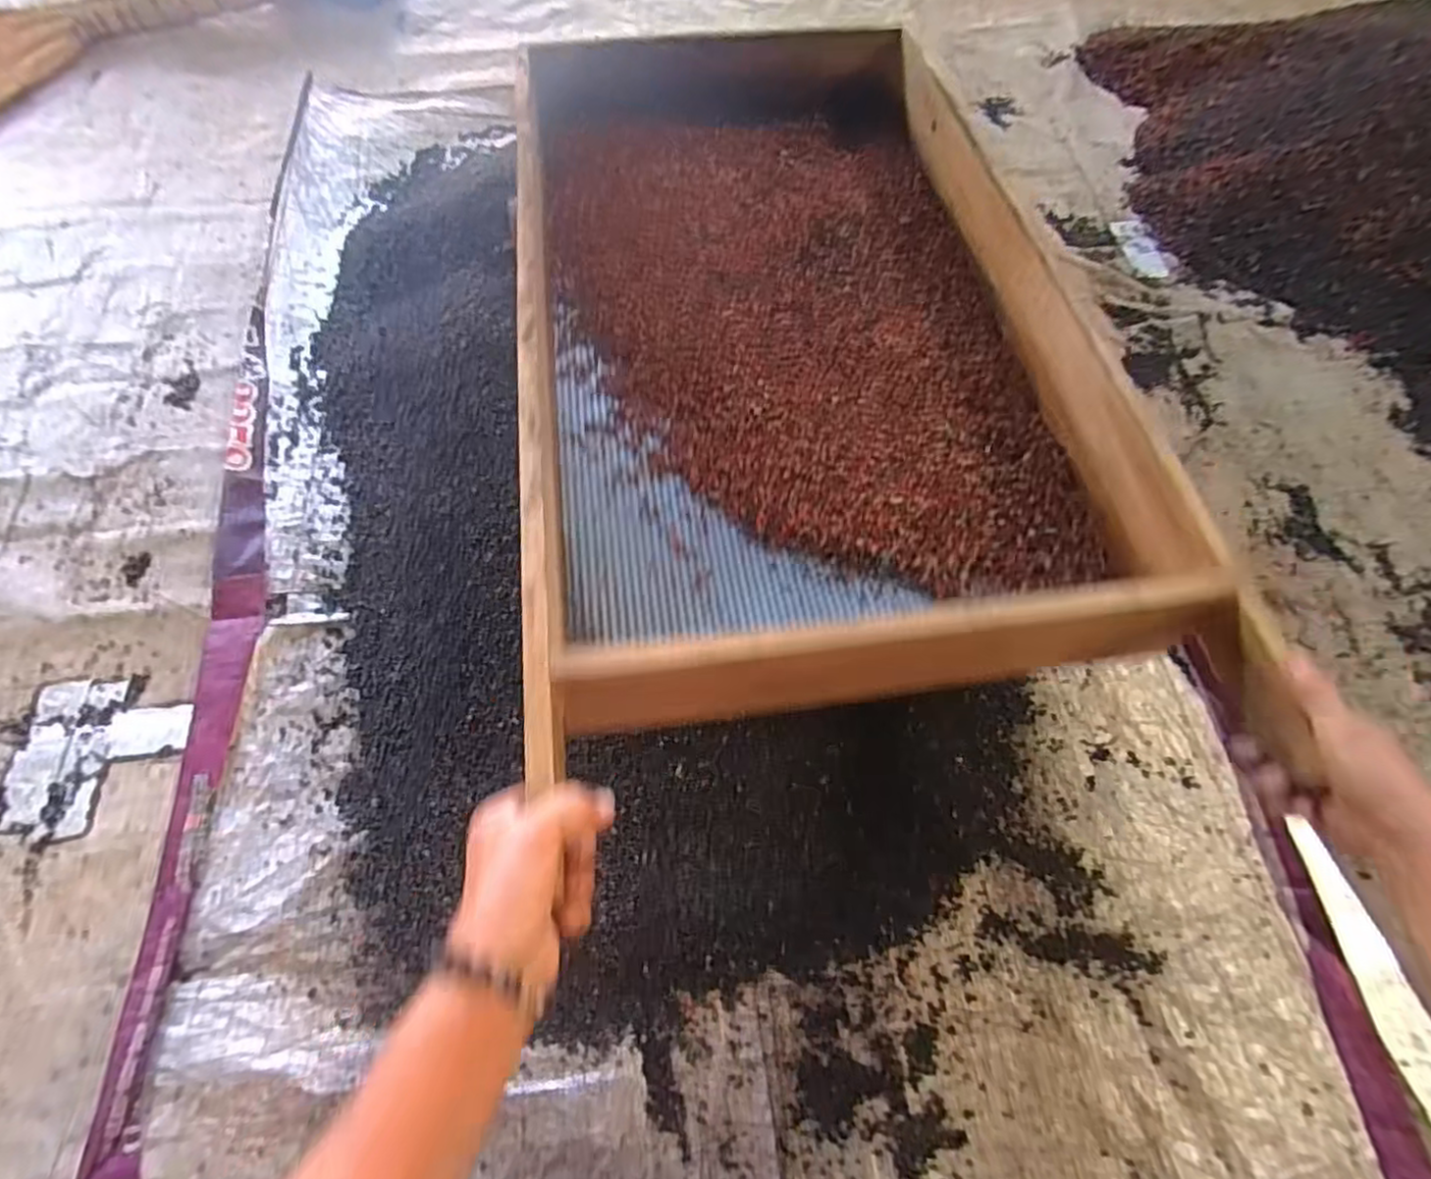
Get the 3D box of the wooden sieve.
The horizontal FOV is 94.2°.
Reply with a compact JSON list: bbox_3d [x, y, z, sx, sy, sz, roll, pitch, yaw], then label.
[{"bbox_3d":[0.069,-0.286,0.640,0.479,0.129,0.870,-7,66,-5],"label":"wooden sieve"}]

